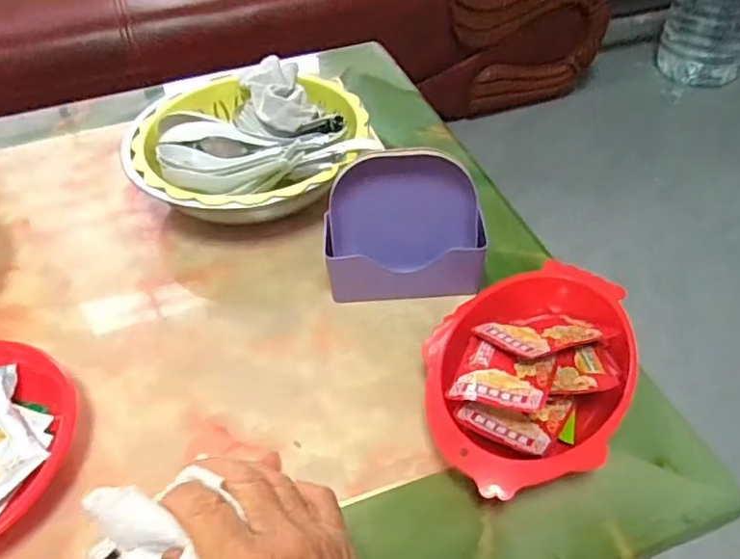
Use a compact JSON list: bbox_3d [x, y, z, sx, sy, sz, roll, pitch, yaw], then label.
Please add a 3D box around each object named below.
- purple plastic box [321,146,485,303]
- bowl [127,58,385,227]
[{"bbox_3d":[0.030,-0.045,0.547,0.142,0.114,0.069,-1,47,3],"label":"purple plastic box"},{"bbox_3d":[-0.131,-0.139,0.679,0.242,0.078,0.253,-2,47,2],"label":"bowl"}]

